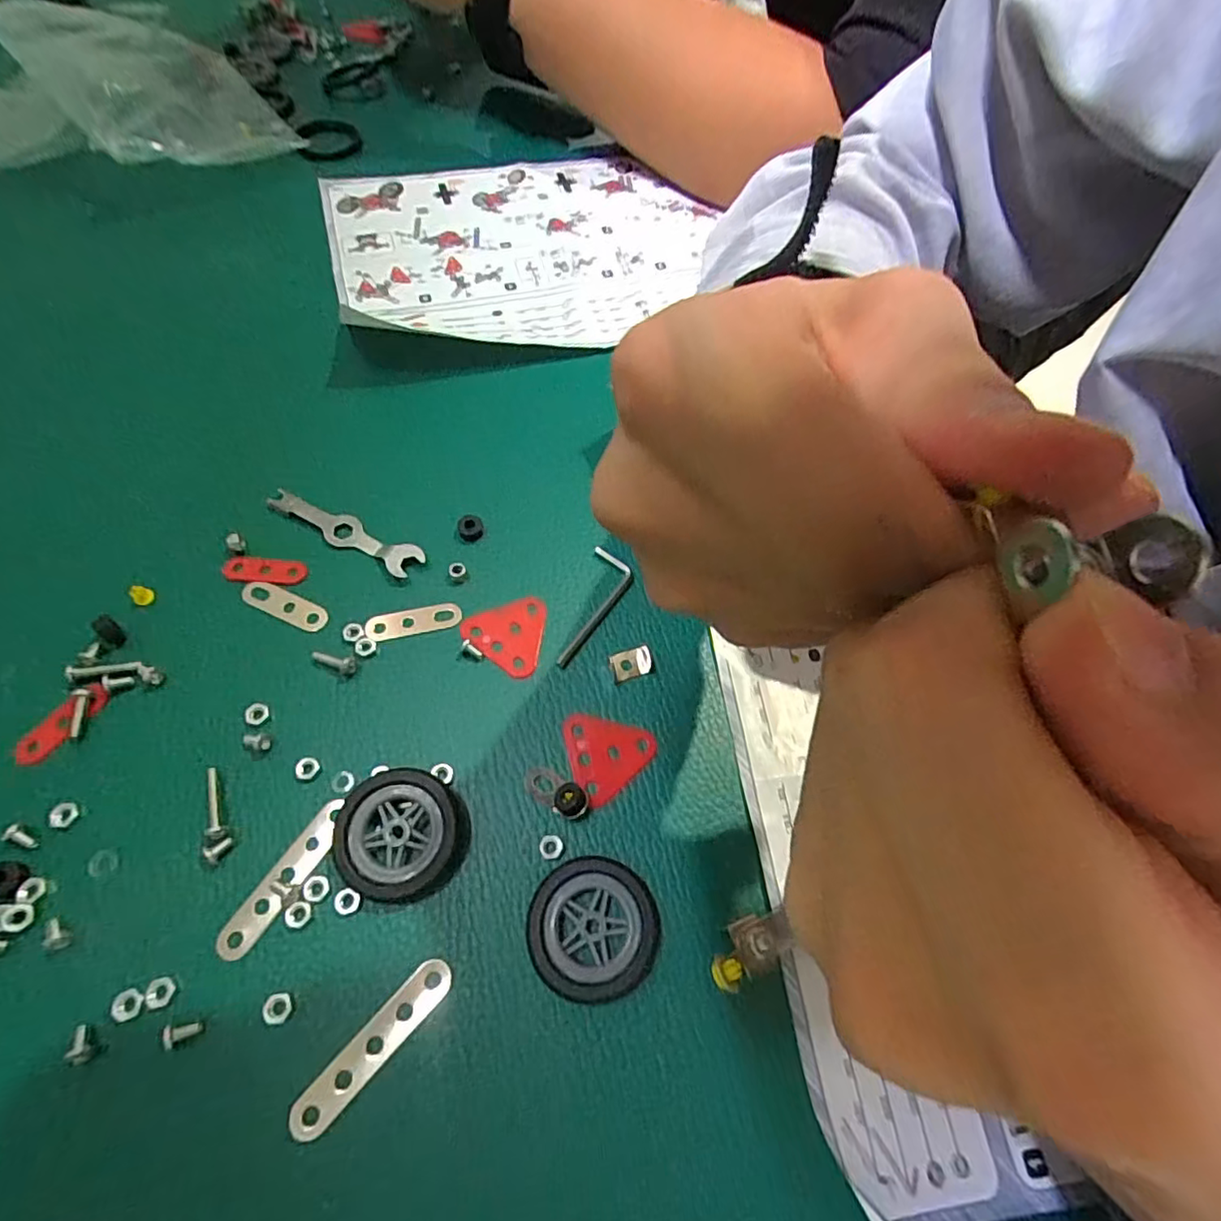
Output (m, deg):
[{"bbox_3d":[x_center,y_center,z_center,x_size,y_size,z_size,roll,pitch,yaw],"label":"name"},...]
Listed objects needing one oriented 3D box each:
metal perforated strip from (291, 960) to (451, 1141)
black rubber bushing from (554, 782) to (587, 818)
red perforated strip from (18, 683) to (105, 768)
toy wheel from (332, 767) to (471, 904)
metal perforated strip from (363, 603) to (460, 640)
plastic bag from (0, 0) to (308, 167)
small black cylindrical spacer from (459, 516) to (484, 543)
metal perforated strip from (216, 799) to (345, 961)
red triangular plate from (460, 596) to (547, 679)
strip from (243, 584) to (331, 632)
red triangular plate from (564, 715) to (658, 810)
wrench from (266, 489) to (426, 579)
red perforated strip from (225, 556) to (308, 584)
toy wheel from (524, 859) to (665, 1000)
[{"bbox_3d":[-0.063,0.116,0.162,0.011,0.004,0.048,39,67,15],"label":"metal perforated strip"},{"bbox_3d":[-0.013,0.060,0.193,0.010,0.007,0.010,2,62,-3],"label":"black rubber bushing"},{"bbox_3d":[-0.177,0.036,0.196,0.011,0.004,0.029,34,65,13],"label":"red perforated strip"},{"bbox_3d":[-0.064,0.068,0.185,0.039,0.011,0.037,2,62,-3],"label":"toy wheel"},{"bbox_3d":[-0.072,0.003,0.220,0.034,0.004,0.011,-11,64,-10],"label":"metal perforated strip"},{"bbox_3d":[-0.263,-0.296,0.338,0.096,0.045,0.163,-38,71,-21],"label":"plastic bag"},{"bbox_3d":[-0.055,-0.032,0.238,0.009,0.005,0.009,2,62,-3],"label":"small black cylindrical spacer"},{"bbox_3d":[-0.096,0.078,0.179,0.012,0.004,0.048,28,64,11],"label":"metal perforated strip"},{"bbox_3d":[-0.039,0.008,0.222,0.029,0.004,0.031,7,62,-1],"label":"red triangular plate"},{"bbox_3d":[-0.119,-0.002,0.220,0.034,0.004,0.009,22,63,7],"label":"strip"},{"bbox_3d":[0.001,0.047,0.204,0.029,0.004,0.030,-11,64,-9],"label":"red triangular plate"},{"bbox_3d":[-0.103,-0.031,0.235,0.067,0.007,0.013,26,64,9],"label":"wrench"},{"bbox_3d":[-0.129,-0.015,0.226,0.030,0.004,0.009,3,62,-2],"label":"red perforated strip"},{"bbox_3d":[-0.005,0.092,0.178,0.037,0.007,0.036,2,62,-3],"label":"toy wheel"}]

